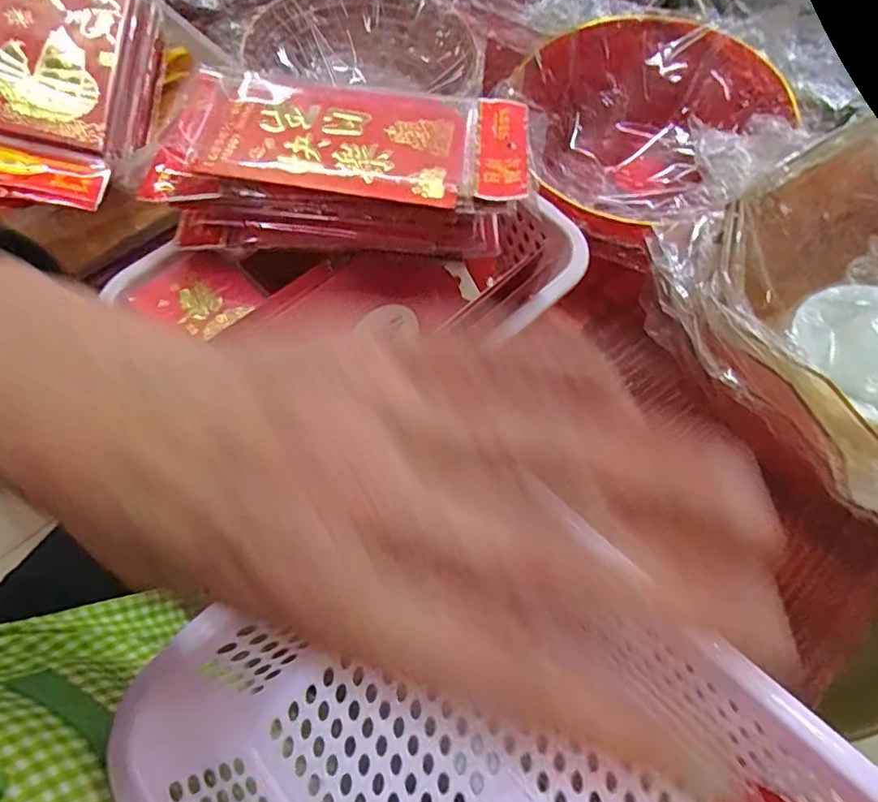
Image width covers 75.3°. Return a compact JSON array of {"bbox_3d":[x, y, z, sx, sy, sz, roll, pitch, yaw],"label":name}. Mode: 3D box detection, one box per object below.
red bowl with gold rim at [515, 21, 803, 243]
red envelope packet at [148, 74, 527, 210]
[{"bbox_3d":[0.178,-0.245,0.504,0.176,0.085,0.182,-24,67,-13],"label":"red bowl with gold rim"},{"bbox_3d":[-0.062,-0.167,0.367,0.231,0.022,0.098,5,63,1],"label":"red envelope packet"}]

